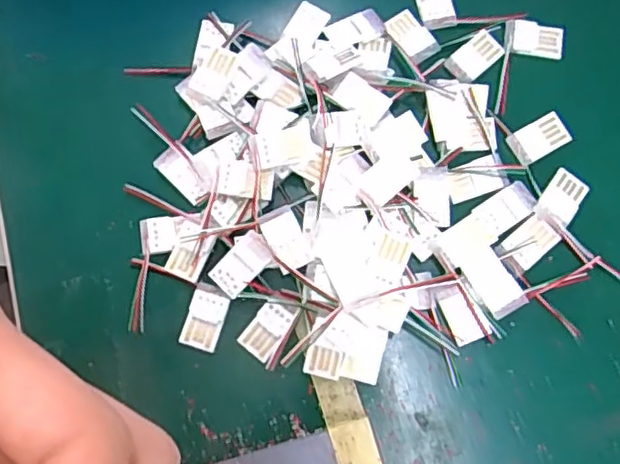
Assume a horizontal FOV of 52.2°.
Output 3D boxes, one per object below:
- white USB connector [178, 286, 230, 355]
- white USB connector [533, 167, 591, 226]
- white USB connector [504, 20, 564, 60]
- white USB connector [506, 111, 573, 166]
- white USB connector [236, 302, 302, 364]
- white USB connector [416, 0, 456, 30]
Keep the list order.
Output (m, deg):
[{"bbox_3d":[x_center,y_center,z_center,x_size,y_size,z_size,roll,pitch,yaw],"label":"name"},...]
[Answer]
[{"bbox_3d":[-0.033,0.027,0.197,0.012,0.004,0.018,15,76,4],"label":"white USB connector"},{"bbox_3d":[0.081,-0.011,0.203,0.012,0.004,0.018,37,79,9],"label":"white USB connector"},{"bbox_3d":[0.078,-0.067,0.219,0.019,0.004,0.011,7,76,2],"label":"white USB connector"},{"bbox_3d":[0.077,-0.031,0.209,0.019,0.004,0.012,-29,77,-7],"label":"white USB connector"},{"bbox_3d":[-0.013,0.030,0.196,0.011,0.004,0.019,36,78,9],"label":"white USB connector"},{"bbox_3d":[0.044,-0.081,0.225,0.013,0.004,0.019,-11,76,-3],"label":"white USB connector"}]

